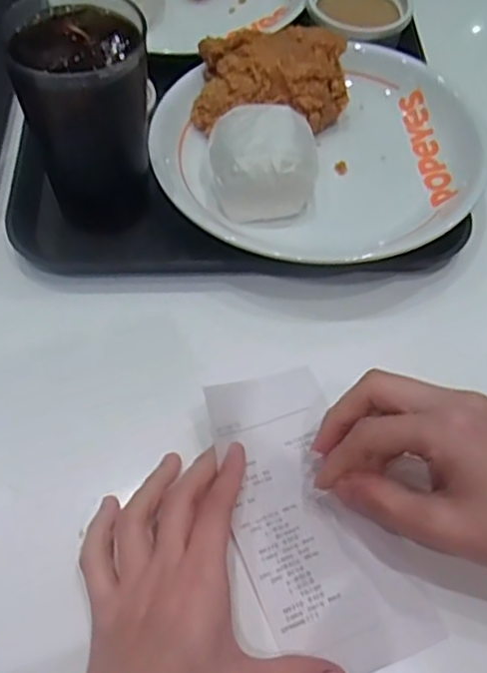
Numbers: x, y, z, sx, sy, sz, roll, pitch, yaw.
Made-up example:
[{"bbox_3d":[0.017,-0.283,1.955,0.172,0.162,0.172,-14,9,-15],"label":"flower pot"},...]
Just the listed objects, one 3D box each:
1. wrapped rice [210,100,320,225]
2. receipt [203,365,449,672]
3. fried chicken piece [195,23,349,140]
[{"bbox_3d":[0.013,-0.111,0.424,0.068,0.043,0.066,-1,58,-4],"label":"wrapped rice"},{"bbox_3d":[0.033,0.091,0.345,0.076,0.011,0.156,-18,65,-13],"label":"receipt"},{"bbox_3d":[0.019,-0.177,0.460,0.101,0.045,0.059,5,58,-1],"label":"fried chicken piece"}]

